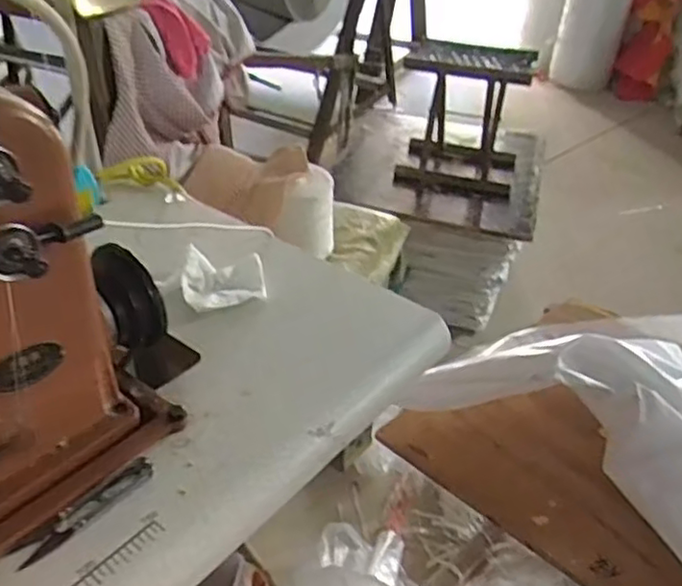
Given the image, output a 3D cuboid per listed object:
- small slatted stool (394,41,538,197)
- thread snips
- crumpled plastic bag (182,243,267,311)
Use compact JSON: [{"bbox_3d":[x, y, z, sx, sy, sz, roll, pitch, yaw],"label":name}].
[{"bbox_3d":[0.344,-0.487,1.855,0.343,0.352,0.290,9,36,6],"label":"small slatted stool"},{"bbox_3d":[-0.174,0.145,0.452,0.025,0.006,0.102,29,42,29],"label":"thread snips"},{"bbox_3d":[-0.120,-0.016,0.676,0.081,0.018,0.081,-4,36,-12],"label":"crumpled plastic bag"}]

